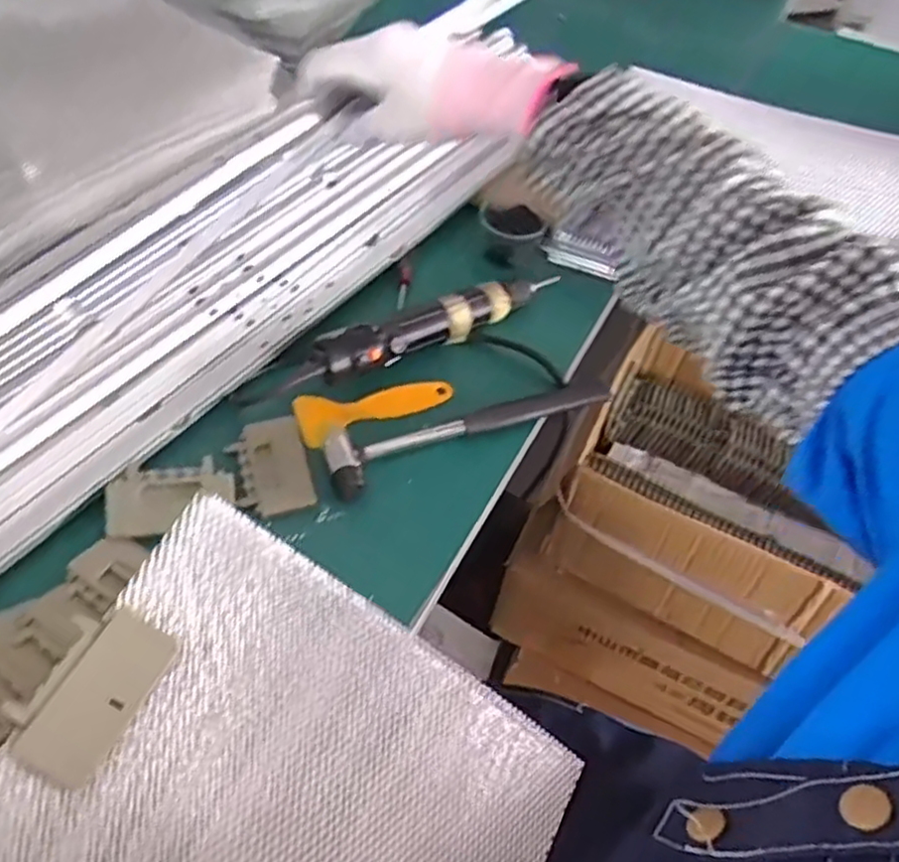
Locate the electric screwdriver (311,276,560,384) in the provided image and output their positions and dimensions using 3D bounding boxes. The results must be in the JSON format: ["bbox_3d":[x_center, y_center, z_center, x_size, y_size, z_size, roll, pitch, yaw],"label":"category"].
[{"bbox_3d":[-0.002,-0.094,0.640,0.250,0.042,0.044,-22,57,-20],"label":"electric screwdriver"}]

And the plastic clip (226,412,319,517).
[{"bbox_3d":[-0.138,0.027,0.575,0.057,0.006,0.088,-14,54,-15],"label":"plastic clip"}]

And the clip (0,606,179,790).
[{"bbox_3d":[-0.196,0.140,0.401,0.054,0.006,0.087,39,56,-13],"label":"clip"}]

